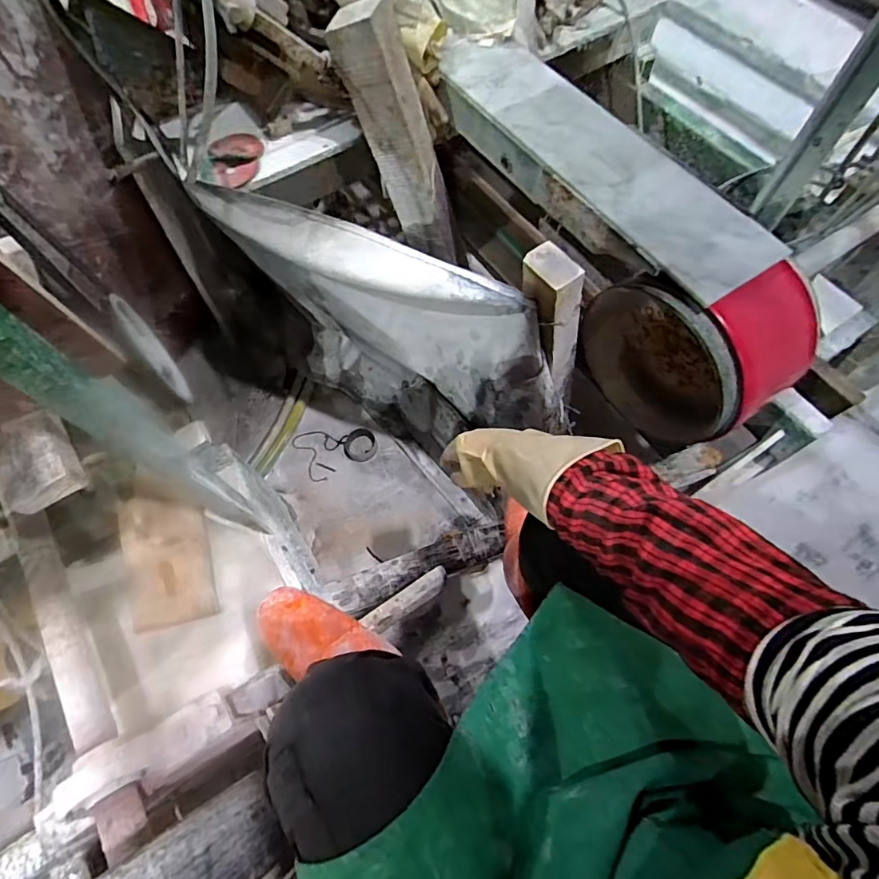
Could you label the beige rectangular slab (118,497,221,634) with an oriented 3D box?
[{"bbox_3d":[-0.445,0.197,0.791,0.123,0.012,0.206,-10,87,-18],"label":"beige rectangular slab"}]

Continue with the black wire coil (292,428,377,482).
[{"bbox_3d":[-0.293,0.013,1.352,0.212,0.024,0.163,-26,68,-8],"label":"black wire coil"}]

